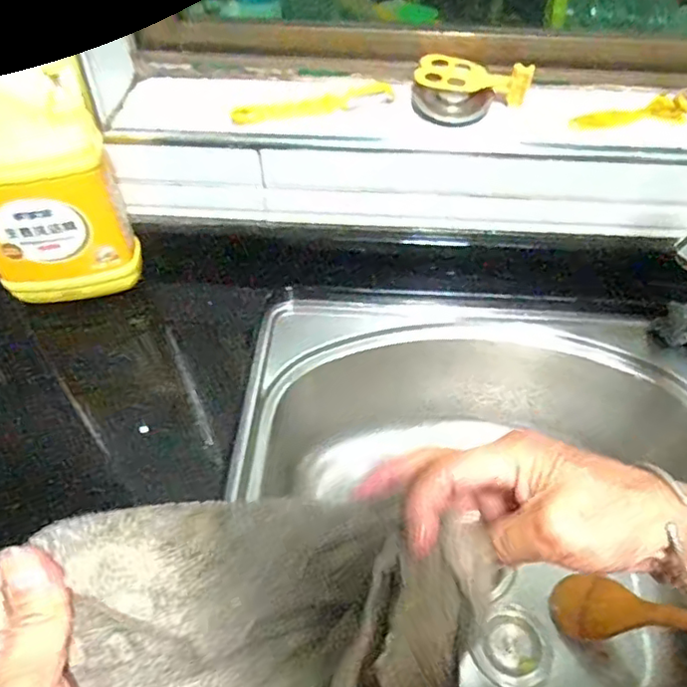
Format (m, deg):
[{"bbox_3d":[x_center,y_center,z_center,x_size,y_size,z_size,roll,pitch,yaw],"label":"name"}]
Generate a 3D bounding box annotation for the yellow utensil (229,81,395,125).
[{"bbox_3d":[-0.032,-0.258,0.661,0.175,0.020,0.025,-10,51,-8],"label":"yellow utensil"}]

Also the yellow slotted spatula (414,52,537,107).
[{"bbox_3d":[0.139,-0.285,0.659,0.120,0.034,0.056,17,52,13],"label":"yellow slotted spatula"}]

